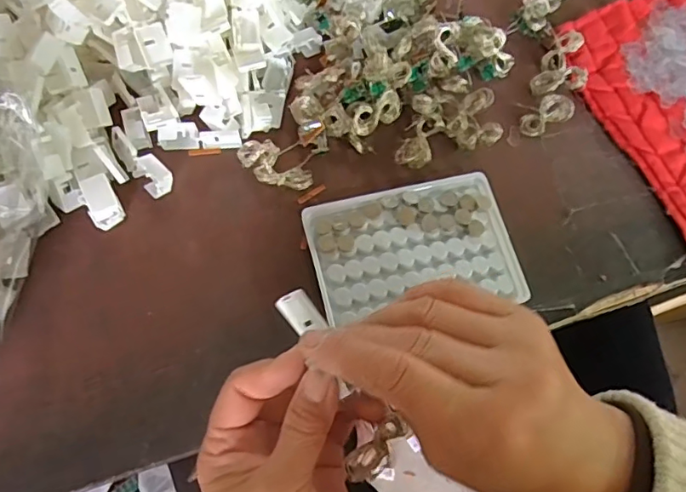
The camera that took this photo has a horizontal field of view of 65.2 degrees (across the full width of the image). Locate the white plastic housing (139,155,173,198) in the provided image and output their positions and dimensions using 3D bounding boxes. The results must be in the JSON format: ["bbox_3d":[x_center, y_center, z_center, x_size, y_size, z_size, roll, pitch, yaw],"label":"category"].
[{"bbox_3d":[-0.125,-0.047,0.360,0.018,0.017,0.026,-27,74,-13],"label":"white plastic housing"}]

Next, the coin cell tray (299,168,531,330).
[{"bbox_3d":[0.045,0.001,0.353,0.129,0.014,0.084,-11,71,-8],"label":"coin cell tray"}]

